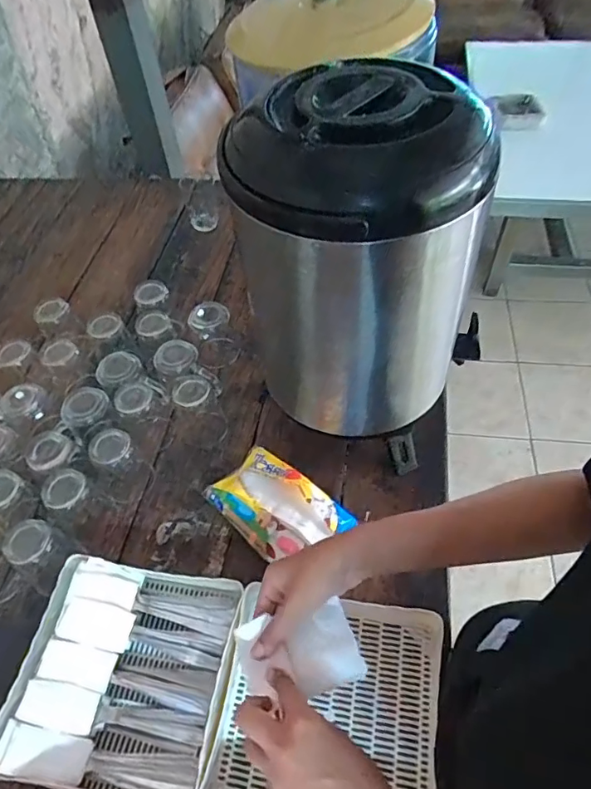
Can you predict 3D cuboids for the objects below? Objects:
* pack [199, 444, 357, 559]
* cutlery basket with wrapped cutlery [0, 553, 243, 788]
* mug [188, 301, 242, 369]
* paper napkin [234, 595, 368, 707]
[{"bbox_3d":[-0.023,0.143,0.650,0.159,0.062,0.110,37,64,27],"label":"pack"},{"bbox_3d":[-0.180,0.296,0.542,0.203,0.064,0.213,6,54,9],"label":"cutlery basket with wrapped cutlery"},{"bbox_3d":[-0.131,-0.096,0.825,0.066,0.106,0.062,-16,53,-7],"label":"mug"},{"bbox_3d":[0.002,0.216,0.428,0.101,0.010,0.064,-13,53,-5],"label":"paper napkin"}]

